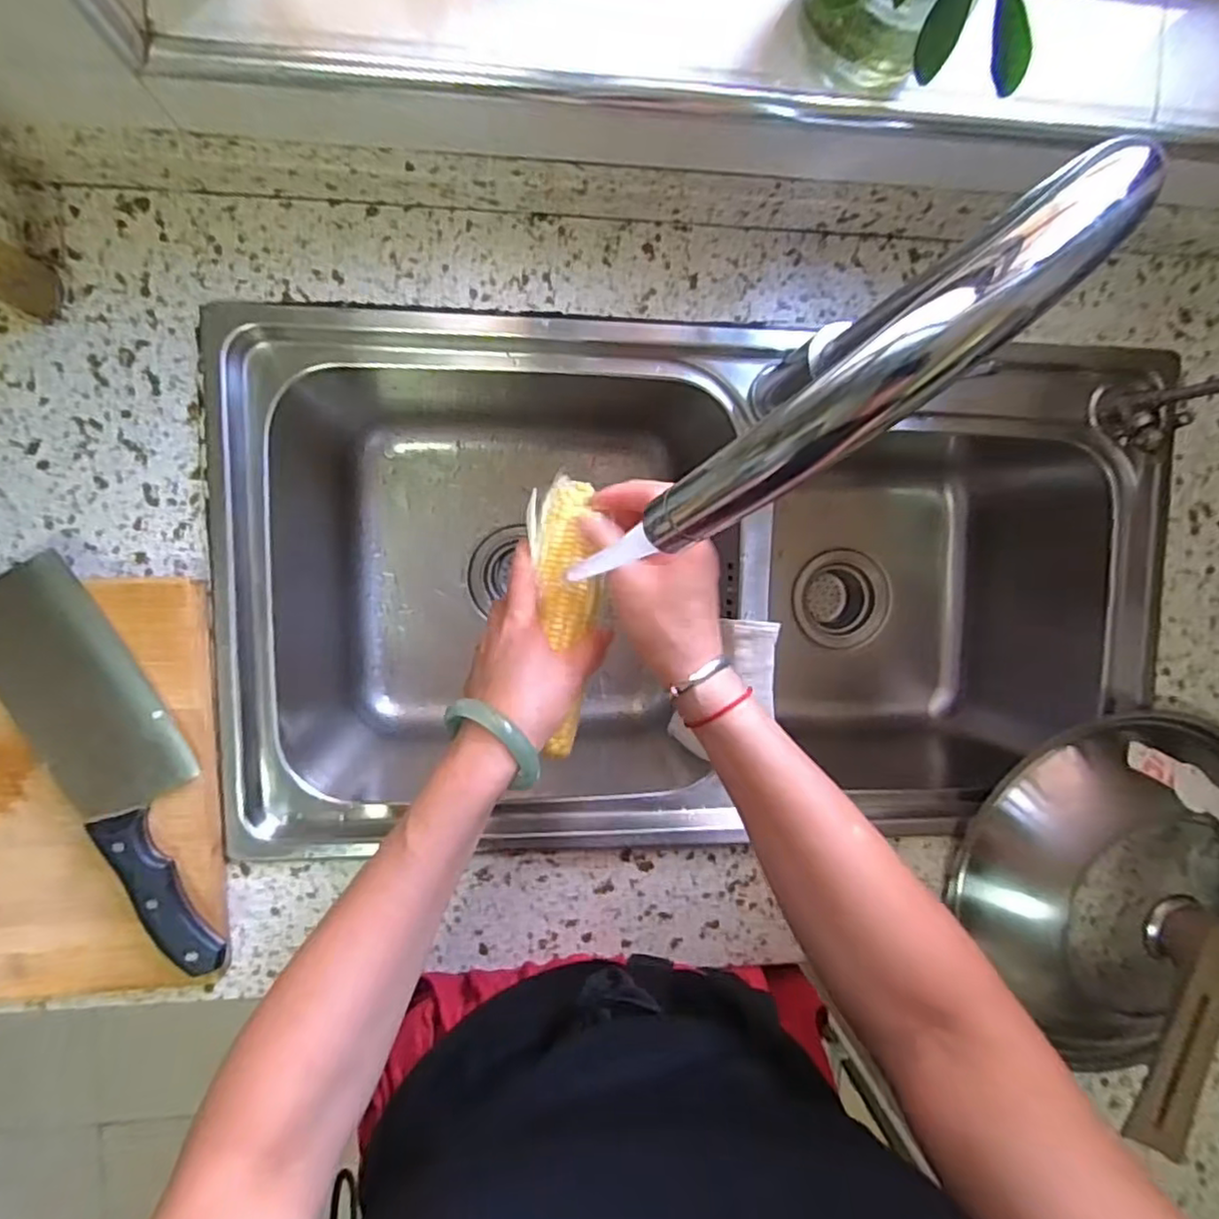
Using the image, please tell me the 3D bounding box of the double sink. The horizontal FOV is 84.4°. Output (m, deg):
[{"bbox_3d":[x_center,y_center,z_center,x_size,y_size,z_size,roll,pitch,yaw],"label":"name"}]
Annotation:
[{"bbox_3d":[0.072,-0.023,0.646,0.731,0.263,0.397,0,95,-7],"label":"double sink"}]

